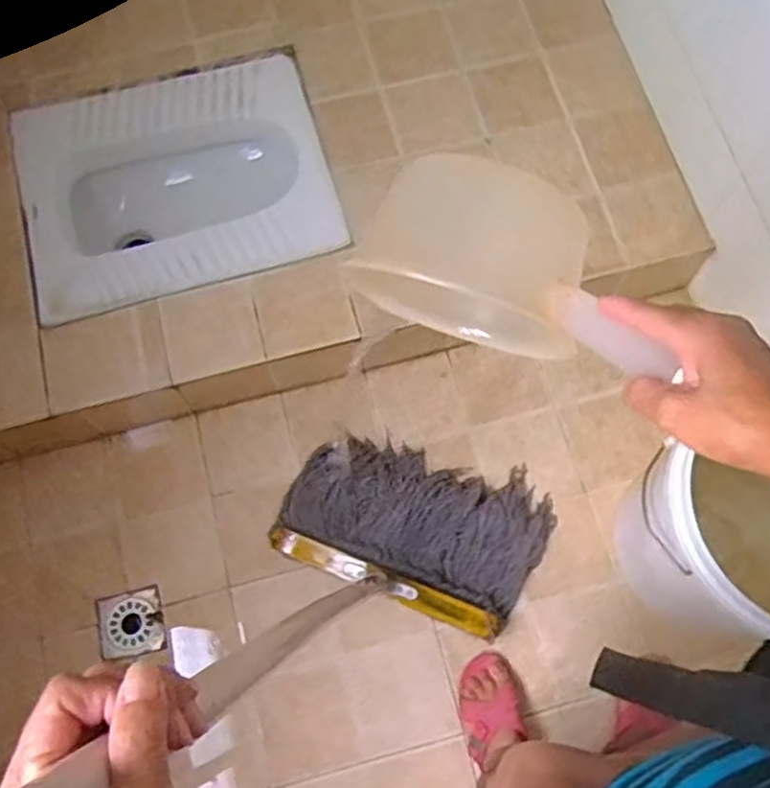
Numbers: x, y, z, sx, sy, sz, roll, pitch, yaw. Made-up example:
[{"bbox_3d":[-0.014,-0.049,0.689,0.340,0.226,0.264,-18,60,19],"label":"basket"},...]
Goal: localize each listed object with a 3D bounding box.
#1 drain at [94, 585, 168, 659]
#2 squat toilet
[{"bbox_3d":[-0.398,0.360,1.152,0.096,0.016,0.097,-8,72,-21],"label":"drain"},{"bbox_3d":[-0.344,-0.337,1.256,0.491,0.177,0.398,-15,73,-6],"label":"squat toilet"}]

